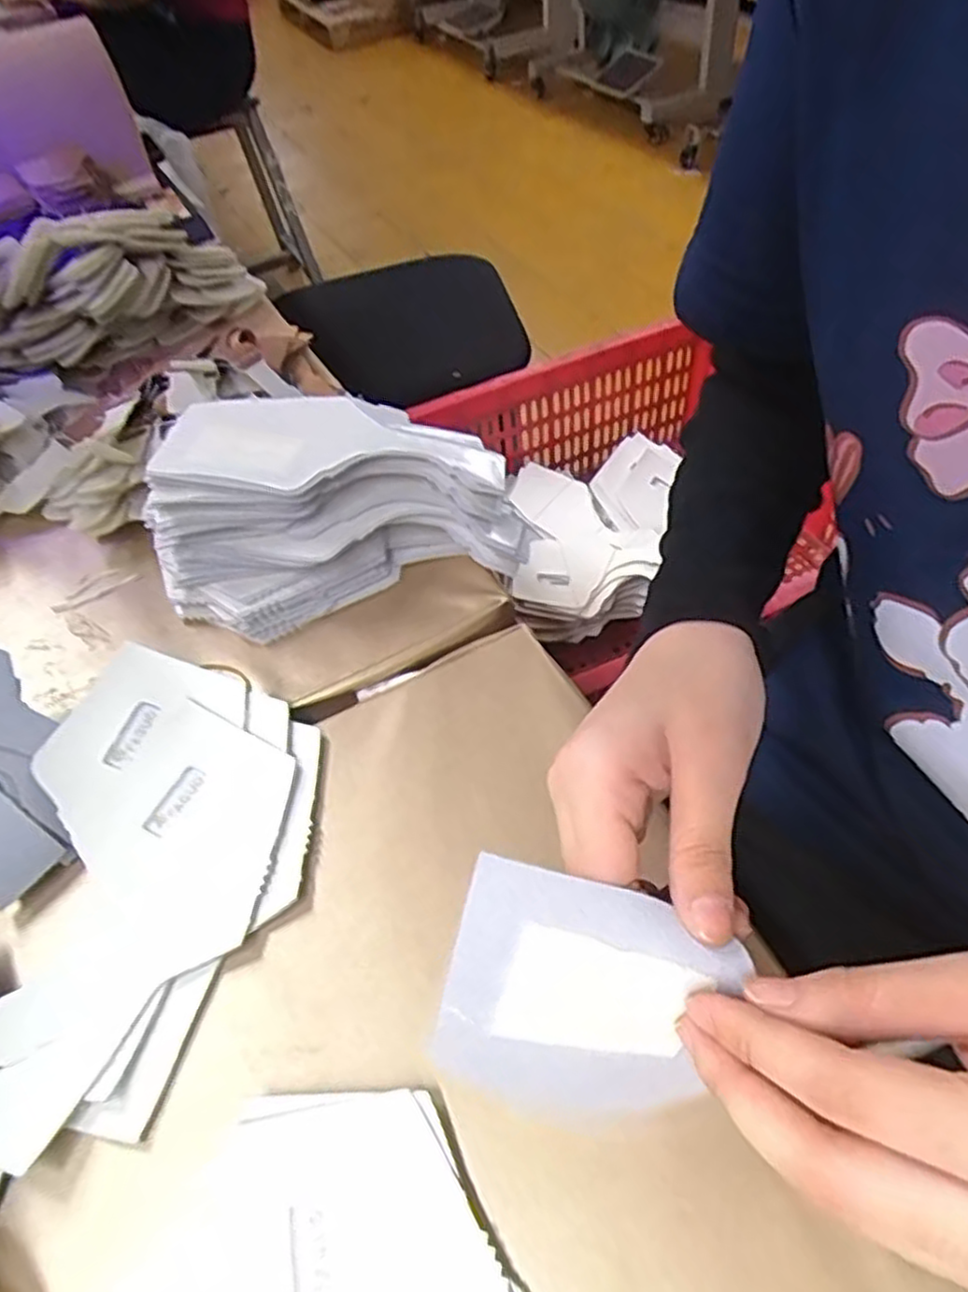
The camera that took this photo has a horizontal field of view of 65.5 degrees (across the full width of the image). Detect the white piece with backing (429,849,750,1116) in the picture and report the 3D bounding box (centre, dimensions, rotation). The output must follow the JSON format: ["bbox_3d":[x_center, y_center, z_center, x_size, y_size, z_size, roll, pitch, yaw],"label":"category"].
[{"bbox_3d":[0.028,0.102,0.218,0.079,0.007,0.067,11,86,4],"label":"white piece with backing"}]

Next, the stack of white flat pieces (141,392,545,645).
[{"bbox_3d":[-0.085,-0.085,0.431,0.203,0.084,0.114,-14,52,-8],"label":"stack of white flat pieces"}]

